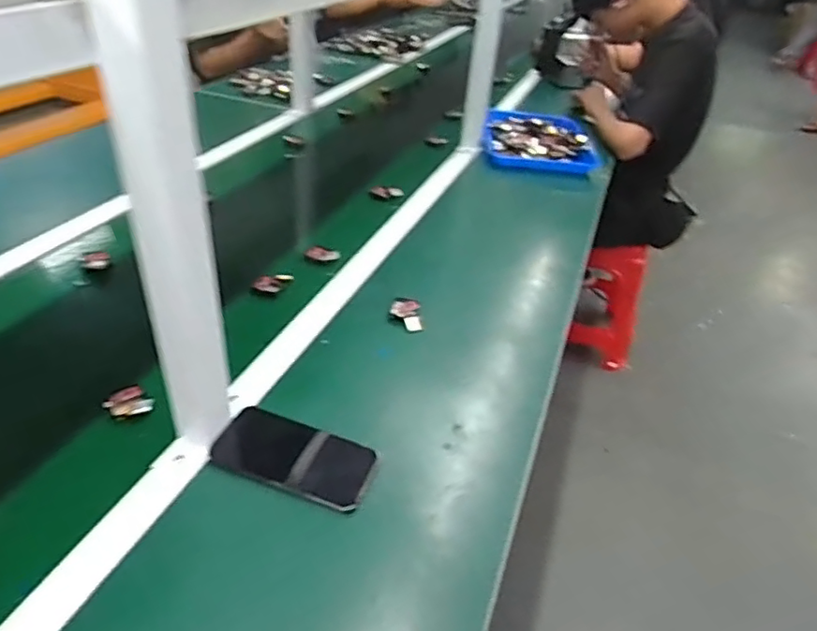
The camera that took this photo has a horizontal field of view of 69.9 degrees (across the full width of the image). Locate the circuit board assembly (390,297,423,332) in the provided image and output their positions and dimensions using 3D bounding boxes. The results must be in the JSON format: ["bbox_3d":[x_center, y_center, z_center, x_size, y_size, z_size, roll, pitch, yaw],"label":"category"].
[{"bbox_3d":[-0.004,-0.004,0.797,0.040,0.015,0.063,0,37,-8],"label":"circuit board assembly"}]

